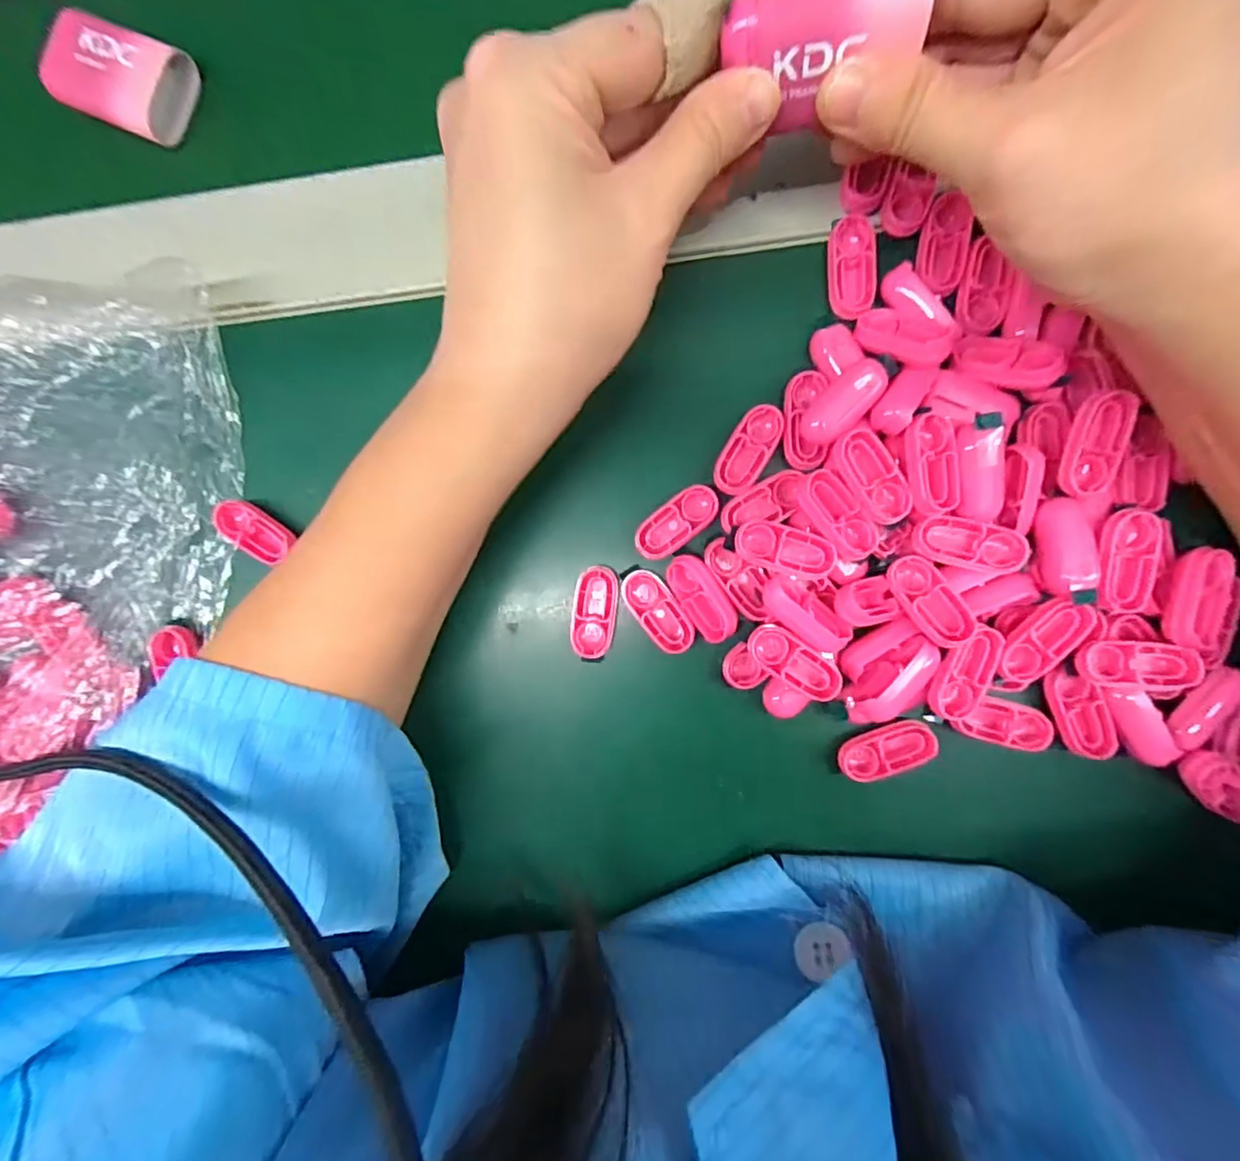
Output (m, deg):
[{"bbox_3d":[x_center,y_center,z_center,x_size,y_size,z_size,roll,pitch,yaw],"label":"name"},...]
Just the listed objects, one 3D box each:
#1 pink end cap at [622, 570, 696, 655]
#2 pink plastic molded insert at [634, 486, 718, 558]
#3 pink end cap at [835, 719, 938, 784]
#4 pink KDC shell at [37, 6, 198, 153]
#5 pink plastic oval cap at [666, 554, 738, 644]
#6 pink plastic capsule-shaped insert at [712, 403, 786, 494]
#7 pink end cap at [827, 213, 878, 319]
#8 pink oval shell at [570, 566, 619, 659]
[{"bbox_3d":[0.015,0.011,0.219,0.015,0.011,0.034,-36,88,4],"label":"pink end cap"},{"bbox_3d":[0.021,-0.021,0.215,0.034,0.005,0.015,-40,88,4],"label":"pink plastic molded insert"},{"bbox_3d":[0.098,0.062,0.214,0.034,0.007,0.017,-21,89,4],"label":"pink end cap"},{"bbox_3d":[-0.196,-0.197,0.228,0.049,0.018,0.036,21,92,4],"label":"pink KDC shell"},{"bbox_3d":[0.030,0.006,0.211,0.016,0.004,0.034,-32,88,4],"label":"pink plastic oval cap"},{"bbox_3d":[0.047,-0.047,0.211,0.015,0.004,0.034,30,93,3],"label":"pink plastic capsule-shaped insert"},{"bbox_3d":[0.083,-0.111,0.206,0.016,0.005,0.034,-4,91,4],"label":"pink end cap"},{"bbox_3d":[-0.009,0.012,0.220,0.016,0.010,0.034,6,91,4],"label":"pink oval shell"}]

